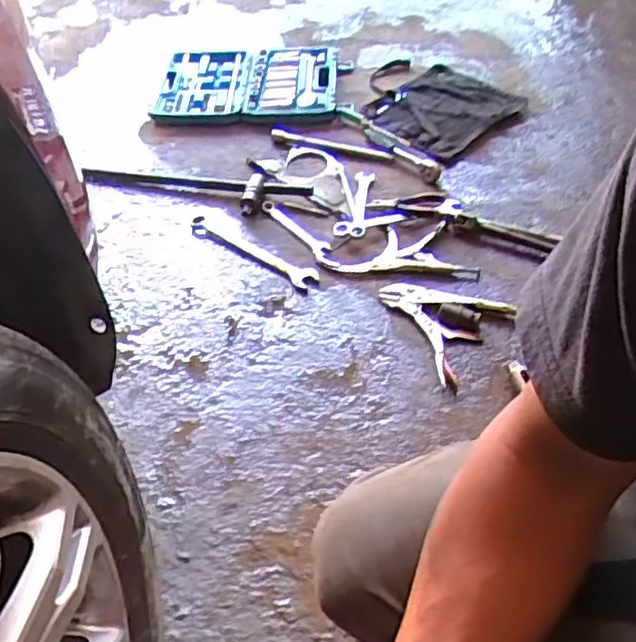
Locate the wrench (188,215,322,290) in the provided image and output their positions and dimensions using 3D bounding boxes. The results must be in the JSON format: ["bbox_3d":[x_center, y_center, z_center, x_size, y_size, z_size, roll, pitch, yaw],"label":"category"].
[{"bbox_3d":[-0.112,-0.116,1.141,0.262,0.020,0.040,29,57,26],"label":"wrench"}]

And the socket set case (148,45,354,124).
[{"bbox_3d":[-0.142,-0.509,1.427,0.399,0.046,0.276,0,48,2],"label":"socket set case"}]

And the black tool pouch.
[{"bbox_3d":[0.221,-0.442,1.366,0.268,0.023,0.298,-38,57,-25],"label":"black tool pouch"}]

